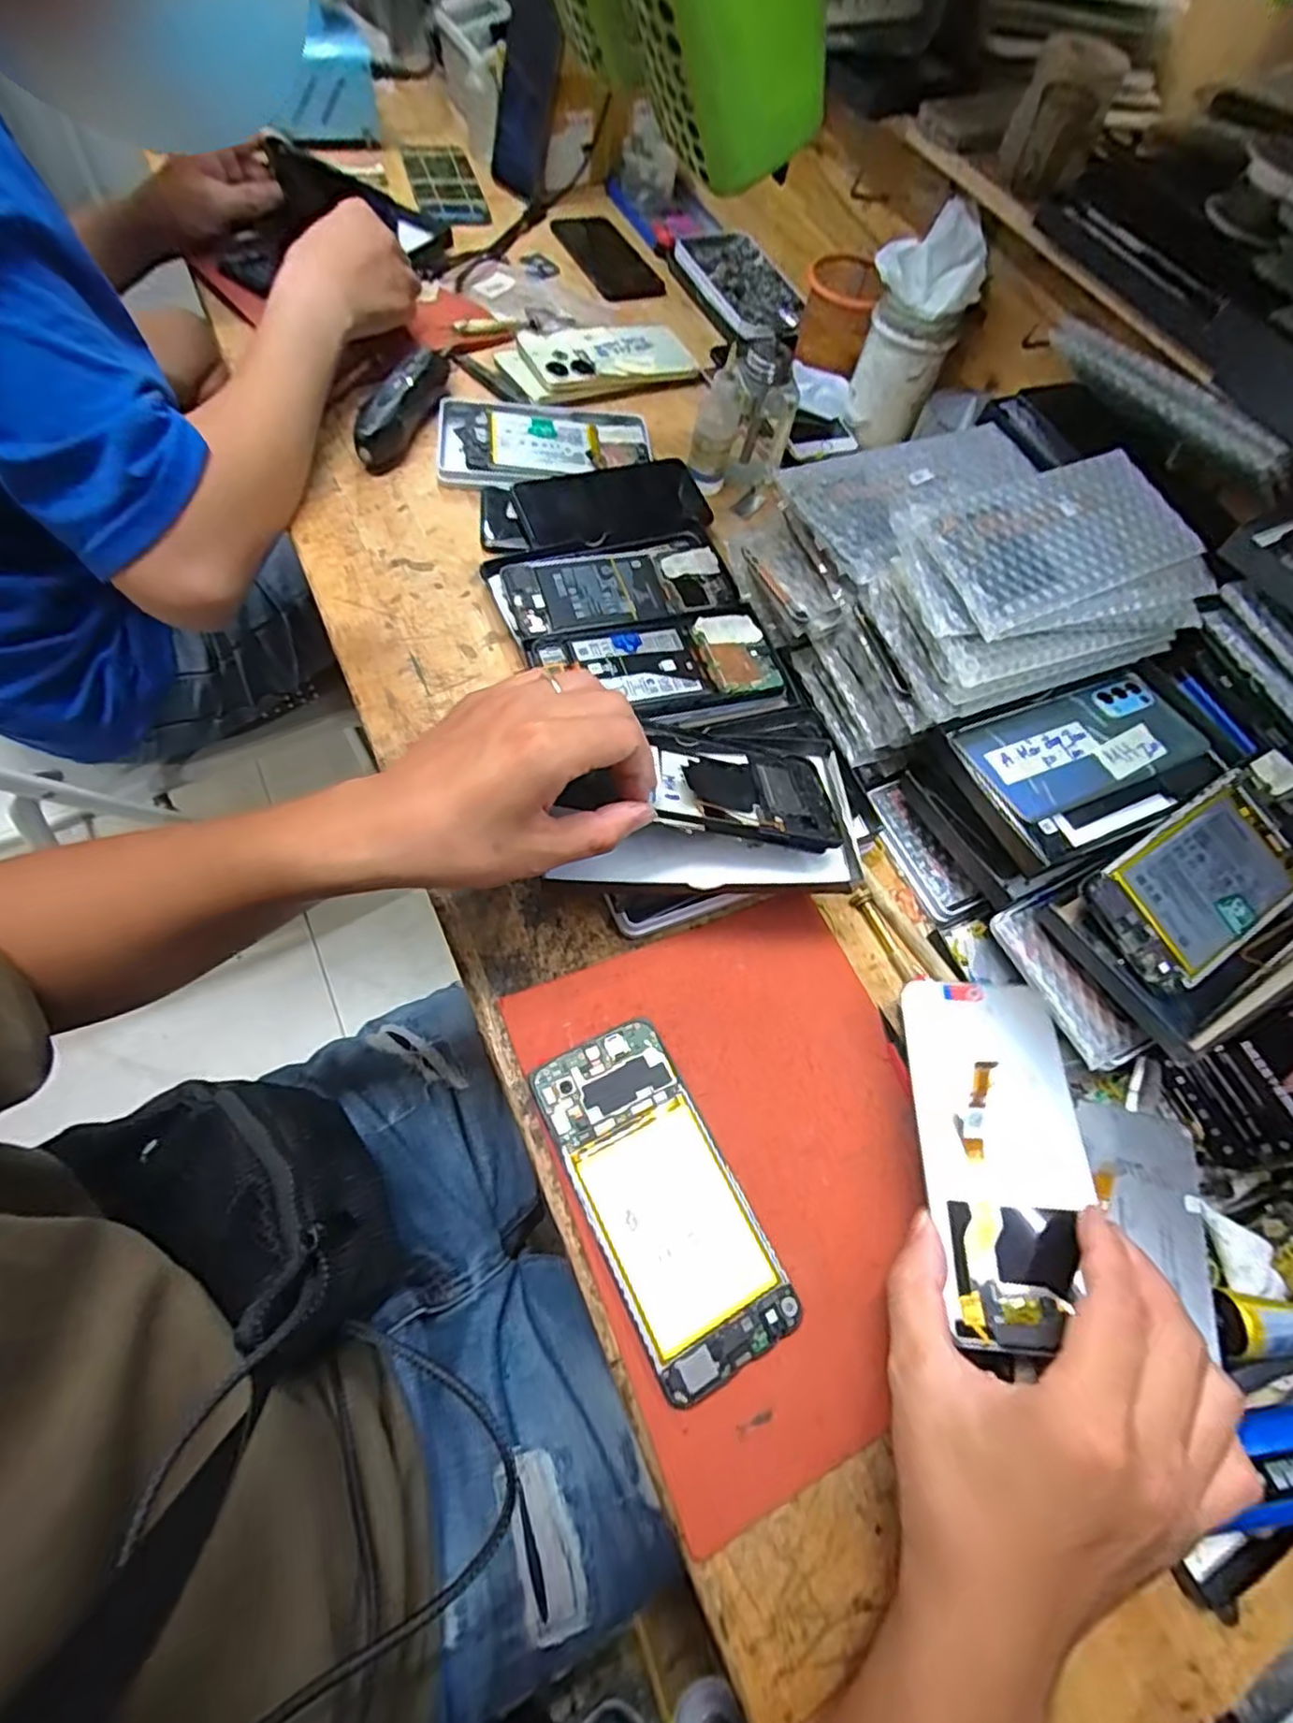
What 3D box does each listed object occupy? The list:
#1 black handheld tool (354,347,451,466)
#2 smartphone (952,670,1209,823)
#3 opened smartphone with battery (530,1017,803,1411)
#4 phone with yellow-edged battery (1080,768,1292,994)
[{"bbox_3d":[-0.202,-0.395,0.588,0.024,0.045,0.159,17,66,6],"label":"black handheld tool"},{"bbox_3d":[0.269,-0.073,0.425,0.152,0.012,0.070,-19,68,-17],"label":"smartphone"},{"bbox_3d":[0.008,0.165,0.344,0.073,0.006,0.161,-22,69,-20],"label":"opened smartphone with battery"},{"bbox_3d":[0.316,0.005,0.382,0.154,0.006,0.074,-32,82,-12],"label":"phone with yellow-edged battery"}]

